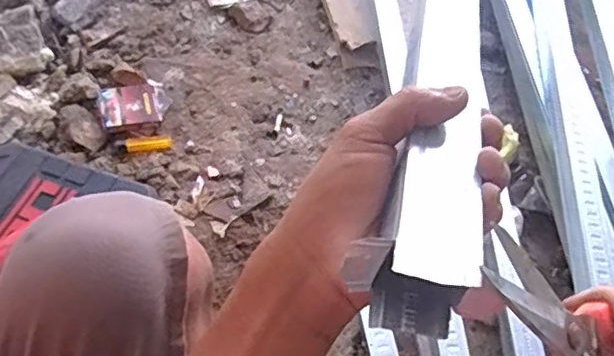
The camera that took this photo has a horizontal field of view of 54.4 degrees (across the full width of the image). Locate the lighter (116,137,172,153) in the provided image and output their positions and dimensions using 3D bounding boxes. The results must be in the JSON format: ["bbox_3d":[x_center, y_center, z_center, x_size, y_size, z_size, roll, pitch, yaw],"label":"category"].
[{"bbox_3d":[-0.243,-0.050,0.891,0.078,0.008,0.021,-7,58,-8],"label":"lighter"}]

